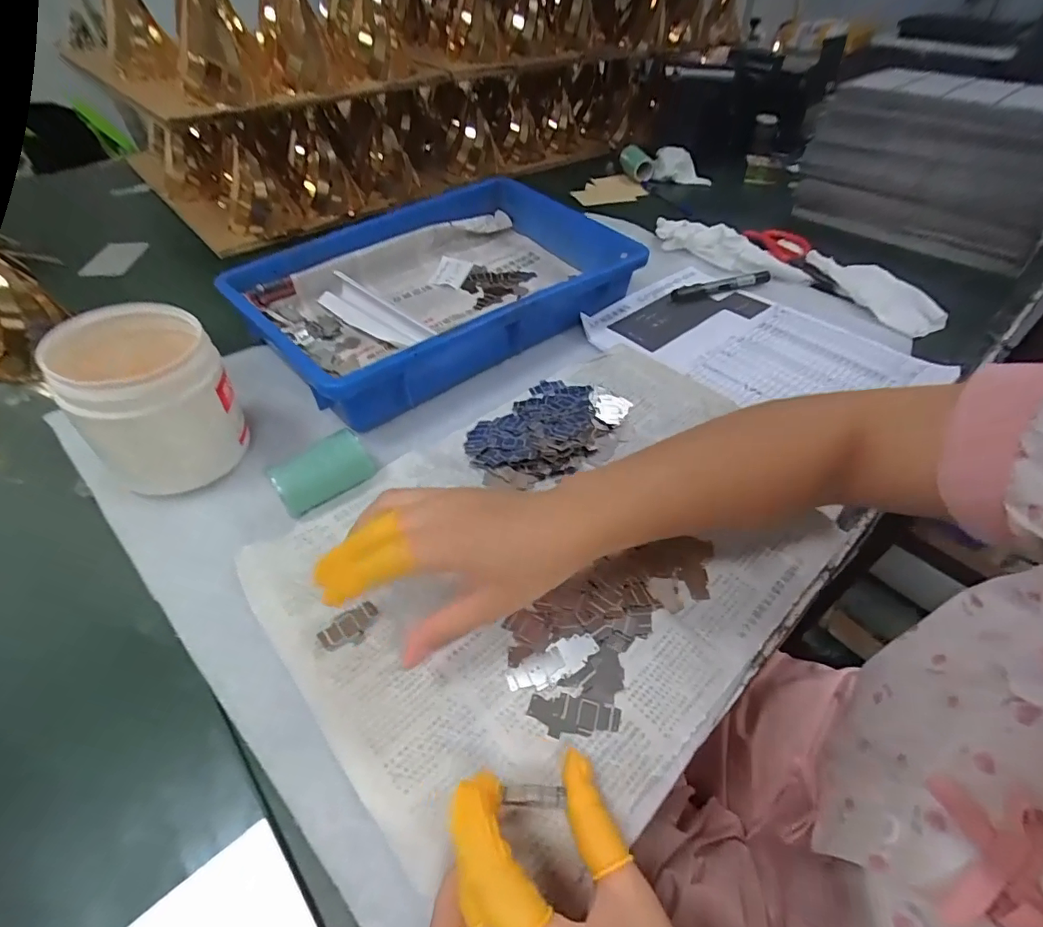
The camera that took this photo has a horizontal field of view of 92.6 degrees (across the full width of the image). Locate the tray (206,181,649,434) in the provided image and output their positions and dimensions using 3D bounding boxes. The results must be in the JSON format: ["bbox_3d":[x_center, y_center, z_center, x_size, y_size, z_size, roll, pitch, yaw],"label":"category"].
[{"bbox_3d":[-0.087,-0.191,0.525,0.358,0.062,0.251,-32,57,-25],"label":"tray"}]

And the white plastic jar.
[{"bbox_3d":[-0.255,-0.042,0.355,0.090,0.111,0.092,0,49,0],"label":"white plastic jar"}]

